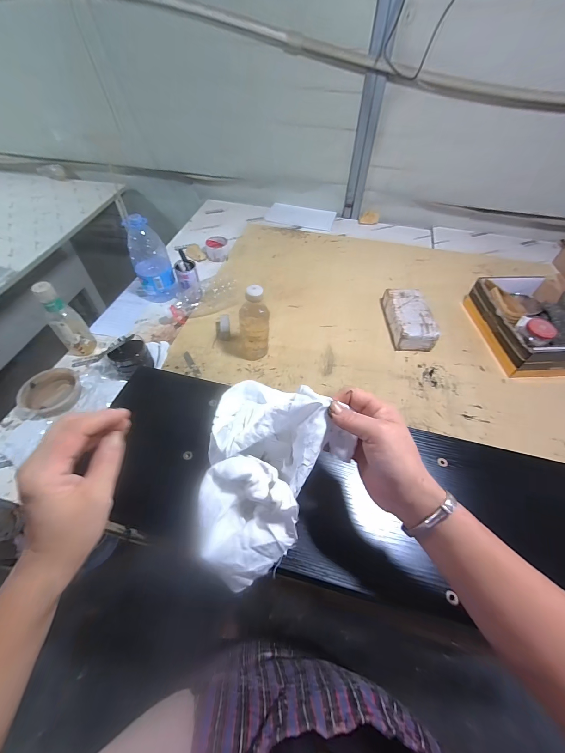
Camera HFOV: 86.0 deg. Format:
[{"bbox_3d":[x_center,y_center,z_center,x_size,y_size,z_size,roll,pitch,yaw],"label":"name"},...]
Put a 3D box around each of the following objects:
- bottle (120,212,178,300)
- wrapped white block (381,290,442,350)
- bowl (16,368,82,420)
[{"bbox_3d":[-0.398,-0.353,0.901,0.109,0.221,0.101,-25,57,-22],"label":"bottle"},{"bbox_3d":[0.370,-0.170,0.888,0.117,0.068,0.211,1,51,-3],"label":"wrapped white block"},{"bbox_3d":[-0.561,0.039,0.724,0.125,0.034,0.129,2,51,-2],"label":"bowl"}]

